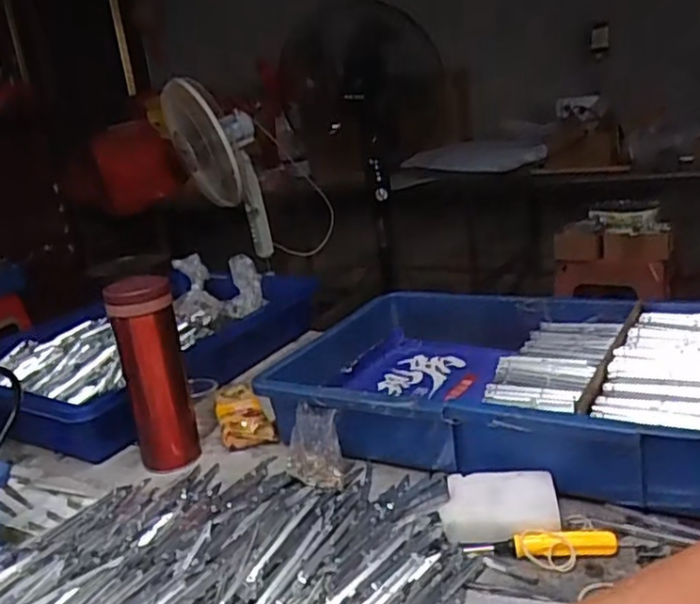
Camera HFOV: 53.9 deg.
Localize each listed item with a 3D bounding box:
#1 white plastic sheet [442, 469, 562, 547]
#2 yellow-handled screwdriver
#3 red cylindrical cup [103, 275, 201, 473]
[{"bbox_3d":[0.115,0.156,0.528,0.082,0.022,0.062,-4,17,12],"label":"white plastic sheet"},{"bbox_3d":[0.135,0.173,0.492,0.104,0.014,0.015,-5,16,8],"label":"yellow-handled screwdriver"},{"bbox_3d":[-0.192,0.069,0.676,0.059,0.187,0.053,-13,17,-17],"label":"red cylindrical cup"}]

